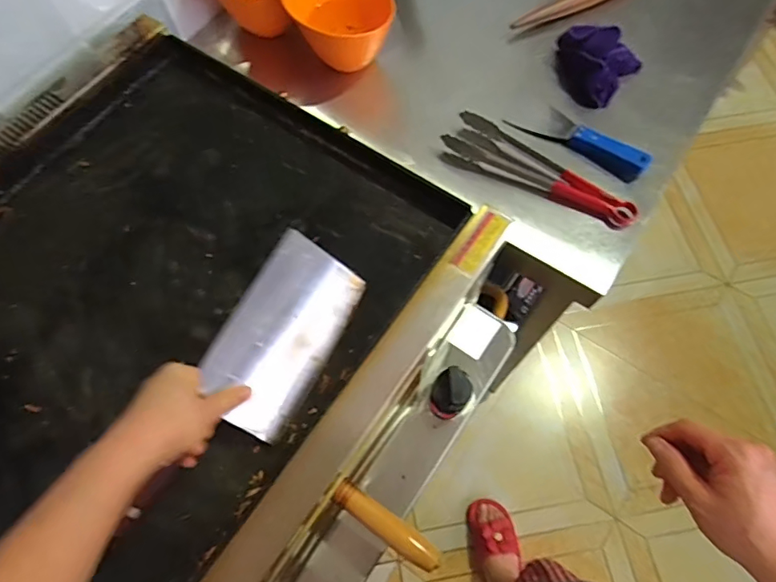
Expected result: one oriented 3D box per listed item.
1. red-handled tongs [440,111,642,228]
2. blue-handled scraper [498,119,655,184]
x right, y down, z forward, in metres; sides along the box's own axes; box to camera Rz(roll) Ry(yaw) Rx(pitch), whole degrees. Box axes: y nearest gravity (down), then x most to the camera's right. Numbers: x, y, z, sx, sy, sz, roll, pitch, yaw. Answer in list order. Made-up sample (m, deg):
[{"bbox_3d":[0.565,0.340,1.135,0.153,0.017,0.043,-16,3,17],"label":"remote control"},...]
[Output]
[{"bbox_3d":[0.222,-0.174,0.732,0.286,0.029,0.061,32,71,13],"label":"red-handled tongs"},{"bbox_3d":[0.282,-0.227,0.736,0.204,0.023,0.050,32,71,14],"label":"blue-handled scraper"}]

